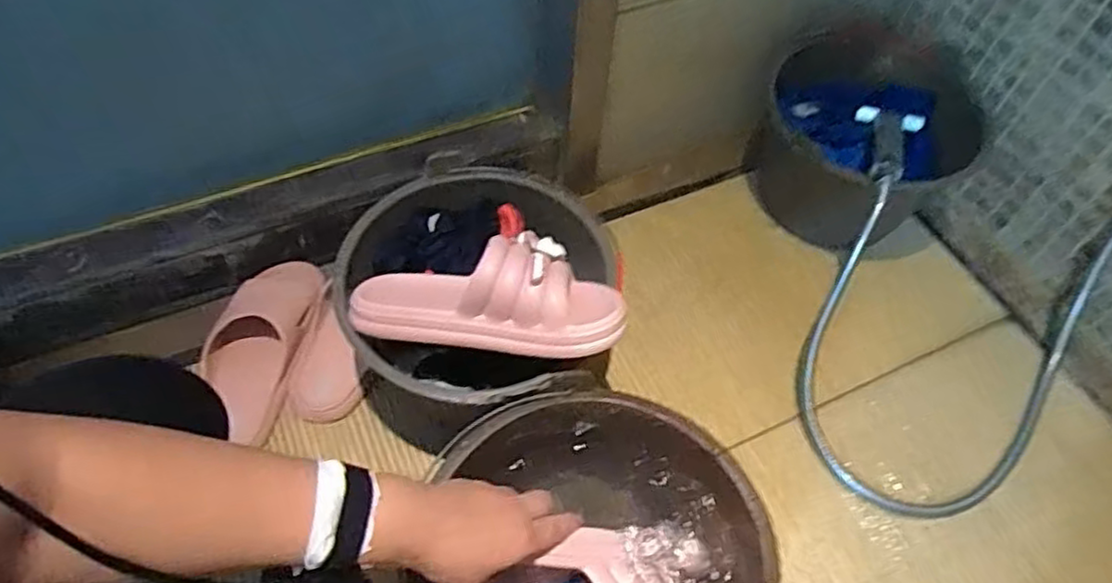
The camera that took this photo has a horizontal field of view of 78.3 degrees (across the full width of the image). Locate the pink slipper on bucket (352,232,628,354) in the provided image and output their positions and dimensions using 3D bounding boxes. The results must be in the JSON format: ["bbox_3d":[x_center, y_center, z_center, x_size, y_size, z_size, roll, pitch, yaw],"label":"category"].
[{"bbox_3d":[-0.063,-0.002,0.629,0.250,0.073,0.109,8,57,5],"label":"pink slipper on bucket"}]

